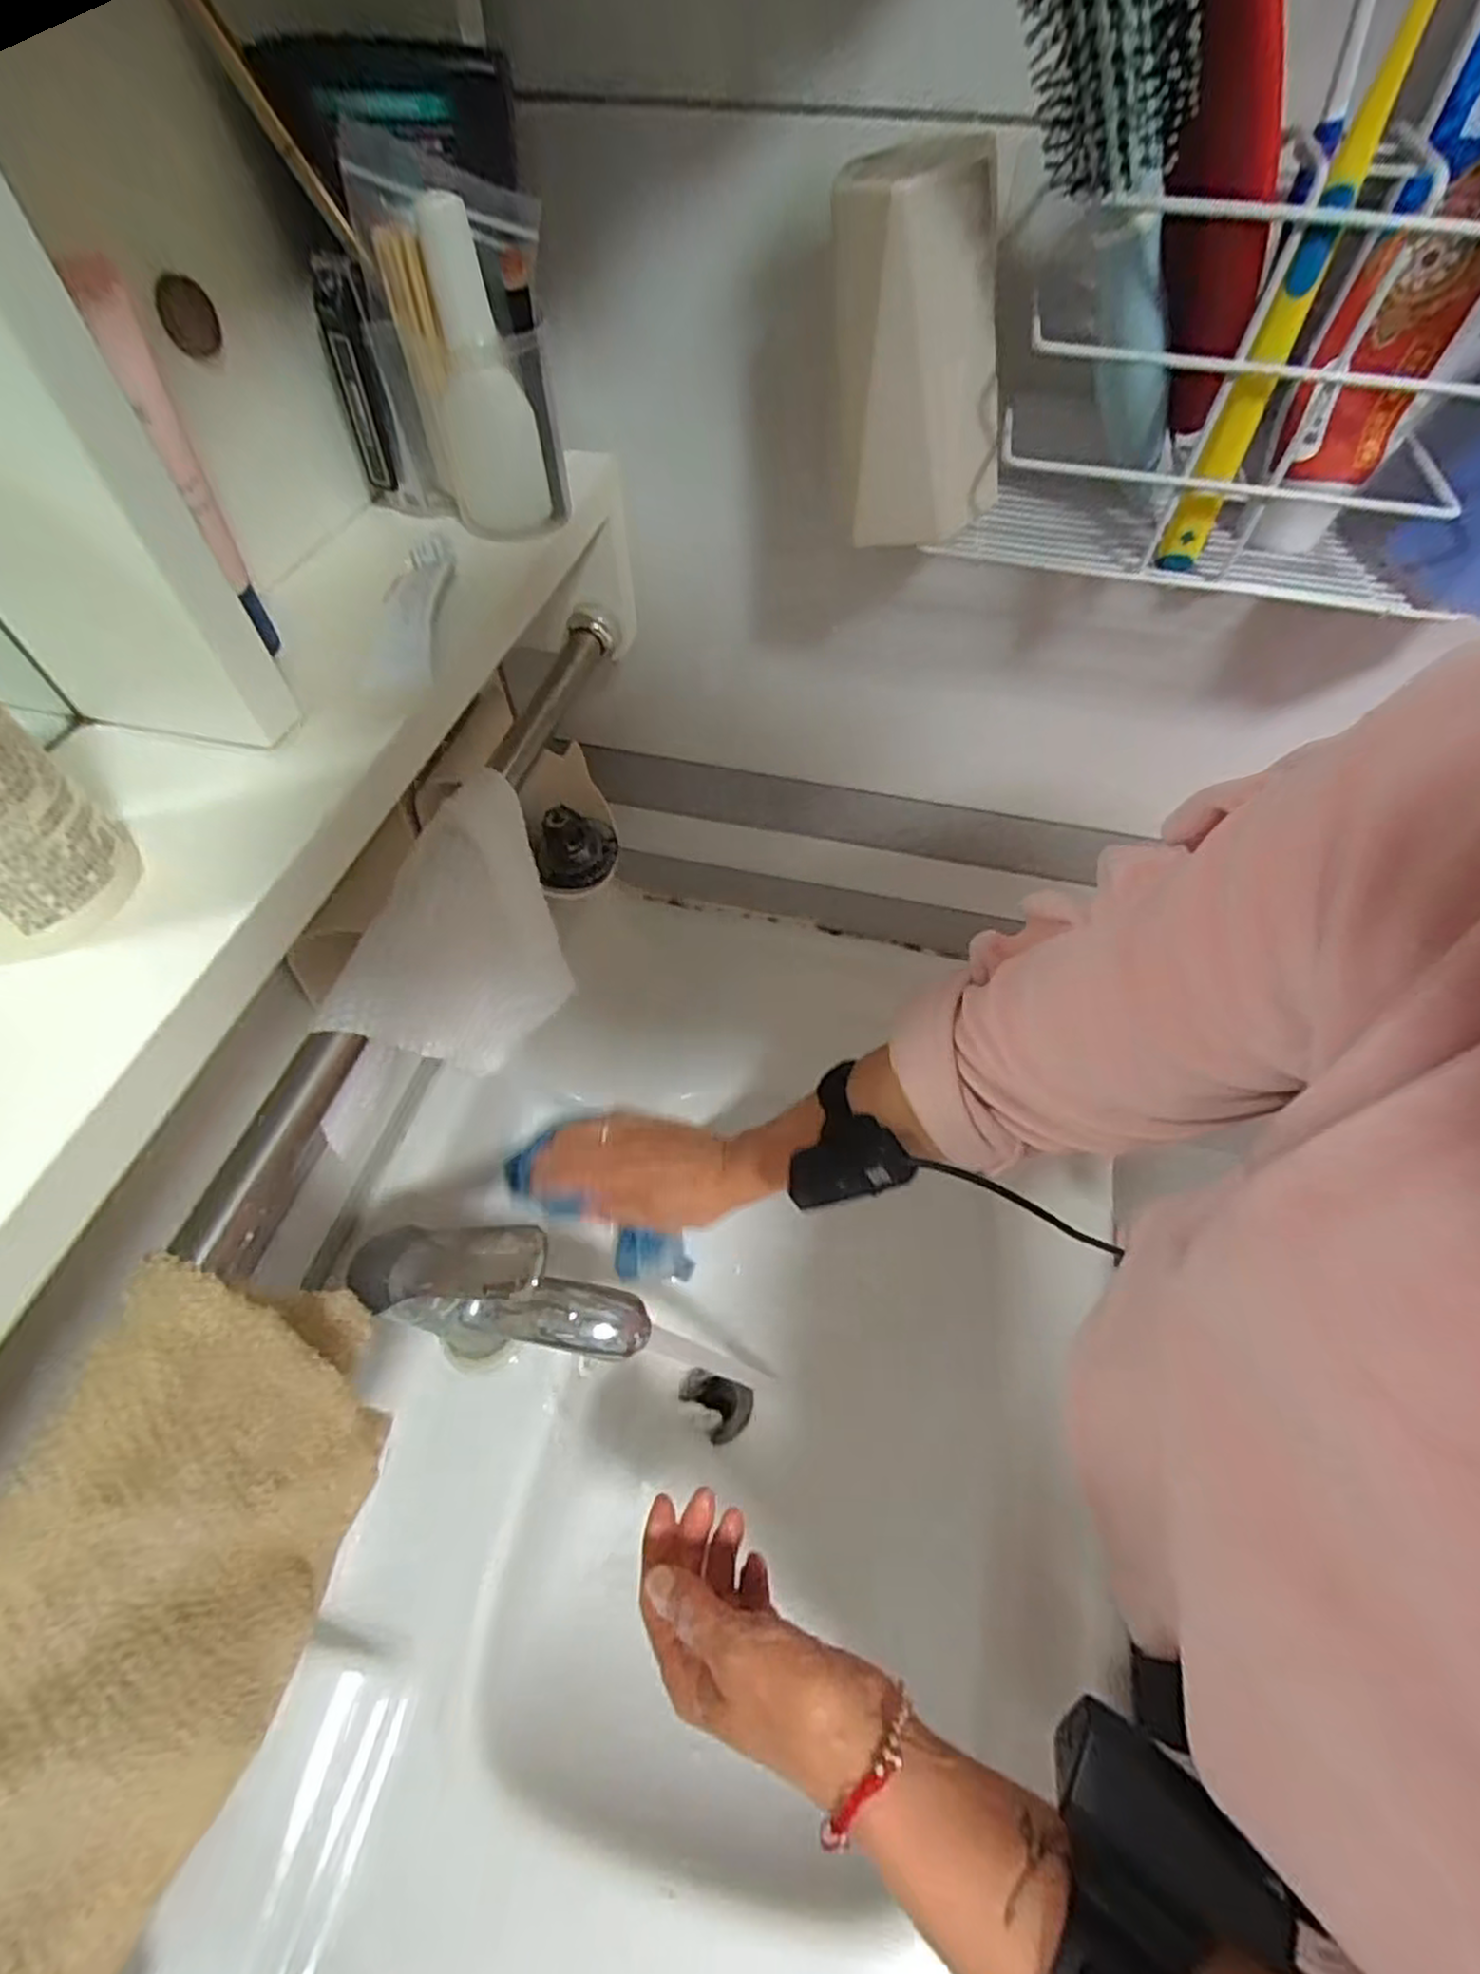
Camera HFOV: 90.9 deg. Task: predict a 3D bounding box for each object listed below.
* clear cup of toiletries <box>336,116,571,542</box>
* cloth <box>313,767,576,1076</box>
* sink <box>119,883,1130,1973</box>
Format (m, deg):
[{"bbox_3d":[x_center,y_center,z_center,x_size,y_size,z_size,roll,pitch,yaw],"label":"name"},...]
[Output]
[{"bbox_3d":[-0.099,-0.234,0.275,0.052,0.104,0.045,-35,63,-22],"label":"clear cup of toiletries"},{"bbox_3d":[-0.116,-0.017,0.324,0.024,0.095,0.130,2,55,28],"label":"cloth"},{"bbox_3d":[0.000,0.291,0.503,0.419,0.168,0.706,8,56,5],"label":"sink"}]

